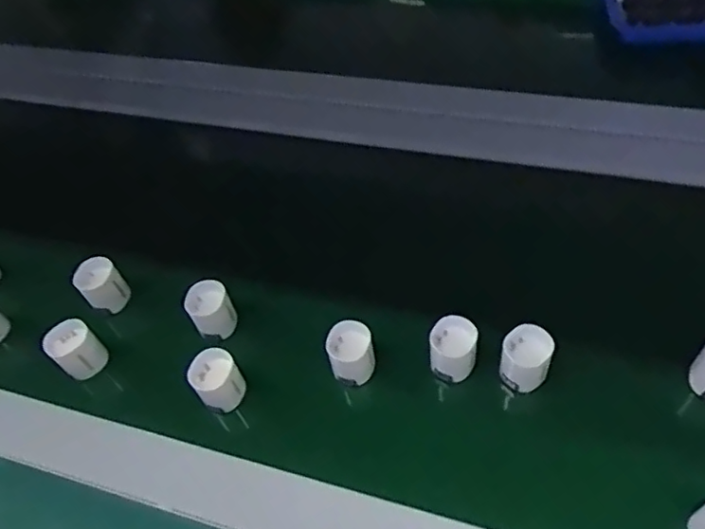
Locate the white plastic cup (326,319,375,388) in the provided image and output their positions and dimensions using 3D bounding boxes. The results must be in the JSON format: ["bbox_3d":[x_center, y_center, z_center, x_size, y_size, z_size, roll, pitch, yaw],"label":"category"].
[{"bbox_3d":[-0.001,0.059,0.411,0.029,0.031,0.033,-13,55,-4],"label":"white plastic cup"}]

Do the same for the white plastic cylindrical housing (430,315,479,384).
[{"bbox_3d":[0.068,0.057,0.406,0.030,0.029,0.034,7,56,10],"label":"white plastic cylindrical housing"}]

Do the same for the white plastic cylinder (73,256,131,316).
[{"bbox_3d":[-0.191,0.018,0.468,0.030,0.042,0.030,-36,60,-19],"label":"white plastic cylinder"}]

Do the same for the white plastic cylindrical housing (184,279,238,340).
[{"bbox_3d":[-0.103,0.034,0.446,0.030,0.038,0.033,-2,55,4],"label":"white plastic cylindrical housing"}]

